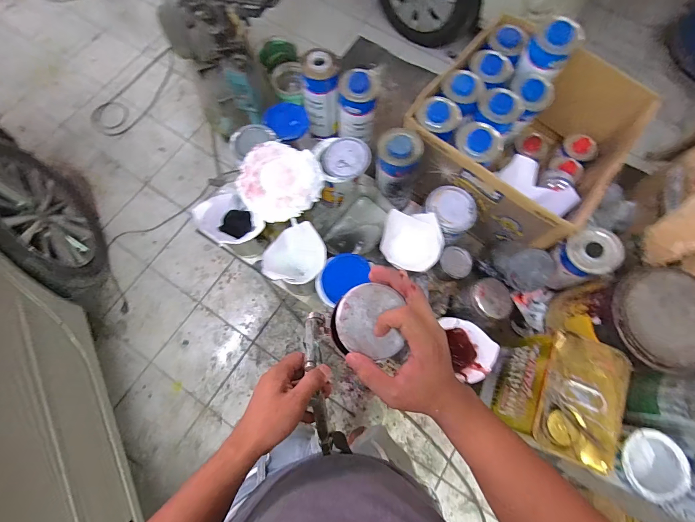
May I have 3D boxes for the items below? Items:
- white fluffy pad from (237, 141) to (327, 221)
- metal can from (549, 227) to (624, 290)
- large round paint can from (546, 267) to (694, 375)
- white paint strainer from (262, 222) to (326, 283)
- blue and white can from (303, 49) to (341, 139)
[{"bbox_3d":[-0.133,-0.160,0.645,0.163,0.025,0.162,7,73,1],"label":"white fluffy pad"},{"bbox_3d":[0.428,-0.006,0.594,0.075,0.096,0.082,-9,73,-3],"label":"metal can"},{"bbox_3d":[0.503,0.114,0.590,0.155,0.189,0.151,9,73,2],"label":"large round paint can"},{"bbox_3d":[-0.101,-0.003,0.656,0.099,0.070,0.128,41,77,11],"label":"white paint strainer"},{"bbox_3d":[-0.060,-0.382,0.757,0.081,0.177,0.076,0,73,-1],"label":"blue and white can"}]

